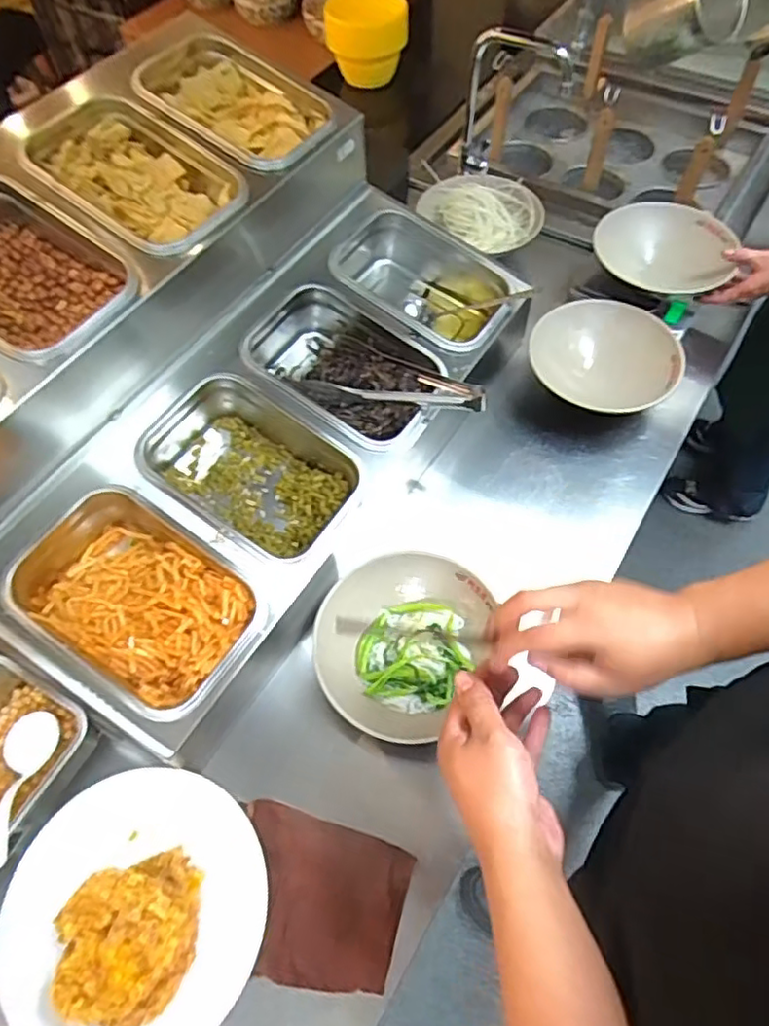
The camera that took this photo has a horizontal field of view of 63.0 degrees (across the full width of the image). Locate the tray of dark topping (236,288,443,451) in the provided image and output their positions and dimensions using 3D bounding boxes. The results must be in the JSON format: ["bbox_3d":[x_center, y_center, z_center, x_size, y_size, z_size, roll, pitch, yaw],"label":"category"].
[{"bbox_3d":[-0.056,-0.187,0.799,0.248,0.085,0.169,27,64,17],"label":"tray of dark topping"}]

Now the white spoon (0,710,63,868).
[{"bbox_3d":[-0.346,0.256,0.590,0.052,0.035,0.160,-14,28,-6],"label":"white spoon"}]

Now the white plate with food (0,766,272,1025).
[{"bbox_3d":[-0.232,0.351,0.571,0.232,0.084,0.218,-1,60,2],"label":"white plate with food"}]

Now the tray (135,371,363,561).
[{"bbox_3d":[-0.157,-0.044,0.742,0.235,0.100,0.164,33,67,6],"label":"tray"}]

